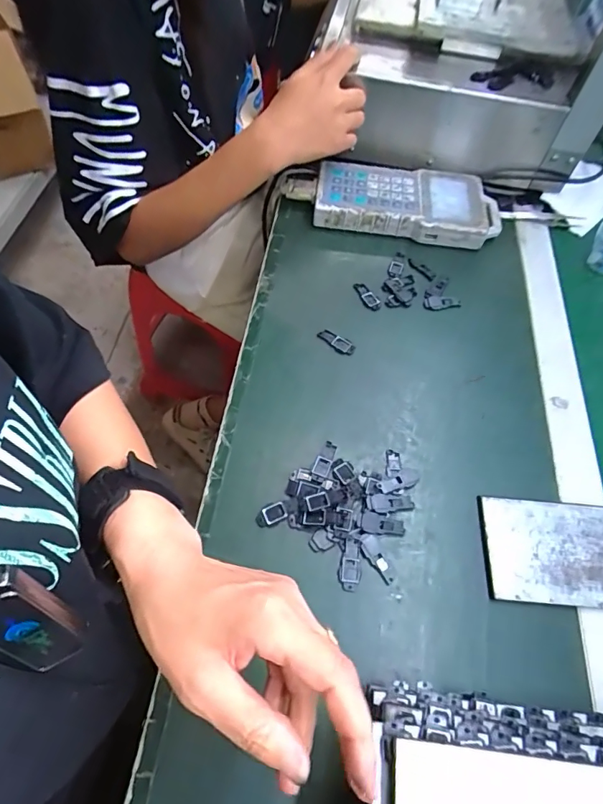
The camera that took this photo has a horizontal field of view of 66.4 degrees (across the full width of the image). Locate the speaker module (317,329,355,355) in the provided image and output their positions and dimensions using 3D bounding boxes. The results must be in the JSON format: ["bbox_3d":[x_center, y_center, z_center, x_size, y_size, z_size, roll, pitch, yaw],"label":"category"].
[{"bbox_3d":[0.035,-0.061,0.466,0.040,0.004,0.014,27,61,12],"label":"speaker module"}]

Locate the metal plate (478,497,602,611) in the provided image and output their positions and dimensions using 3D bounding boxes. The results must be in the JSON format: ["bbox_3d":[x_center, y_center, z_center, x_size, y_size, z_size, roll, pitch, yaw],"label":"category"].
[{"bbox_3d":[0.245,0.125,0.372,0.196,0.007,0.081,5,59,-1],"label":"metal plate"}]

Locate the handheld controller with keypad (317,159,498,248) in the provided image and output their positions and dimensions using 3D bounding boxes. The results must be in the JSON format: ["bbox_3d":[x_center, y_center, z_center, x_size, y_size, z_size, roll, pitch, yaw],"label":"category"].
[{"bbox_3d":[0.132,-0.244,0.566,0.228,0.037,0.107,8,59,1],"label":"handheld controller with keypad"}]

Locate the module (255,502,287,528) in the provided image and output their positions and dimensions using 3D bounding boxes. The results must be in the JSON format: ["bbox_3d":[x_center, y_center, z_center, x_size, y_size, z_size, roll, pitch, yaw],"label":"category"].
[{"bbox_3d":[-0.025,0.092,0.370,0.025,0.006,0.015,-23,63,-17],"label":"module"}]

